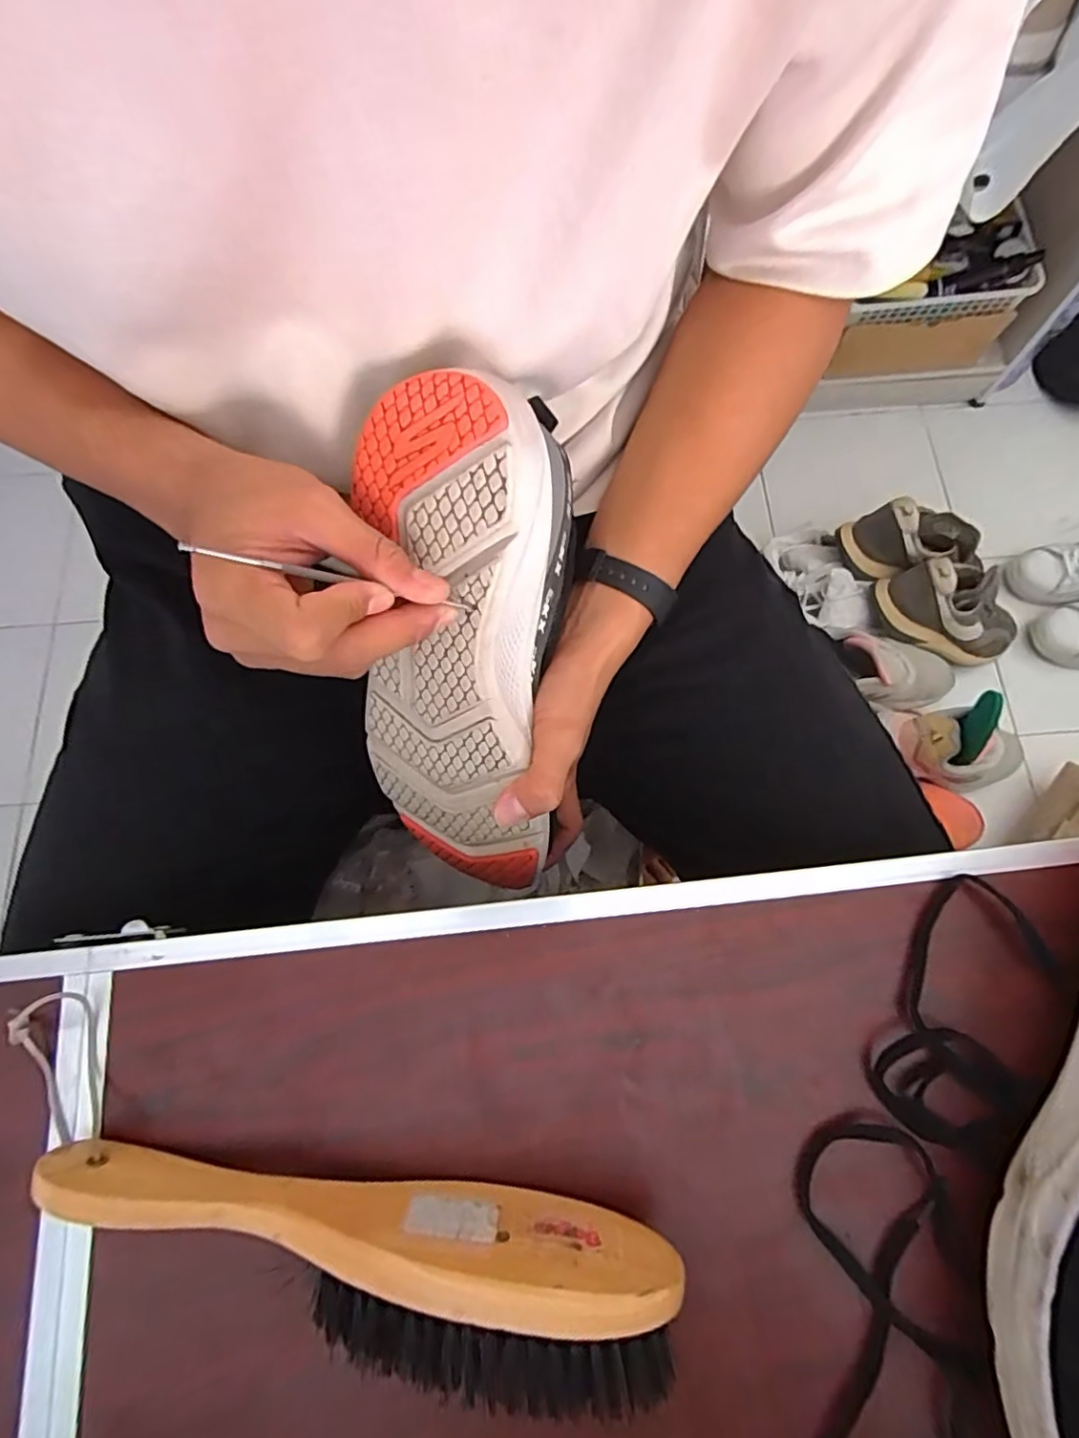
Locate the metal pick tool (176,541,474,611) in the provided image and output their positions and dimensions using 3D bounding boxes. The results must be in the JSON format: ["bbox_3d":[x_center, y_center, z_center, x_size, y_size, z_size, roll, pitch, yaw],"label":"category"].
[{"bbox_3d":[-0.080,-0.056,0.251,0.117,0.006,0.005,6,68,-34],"label":"metal pick tool"}]

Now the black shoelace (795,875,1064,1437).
[{"bbox_3d":[0.150,0.191,0.240,0.083,0.017,0.254,16,75,6],"label":"black shoelace"}]

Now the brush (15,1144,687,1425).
[{"bbox_3d":[-0.070,0.199,0.225,0.231,0.048,0.052,7,74,4],"label":"brush"}]

